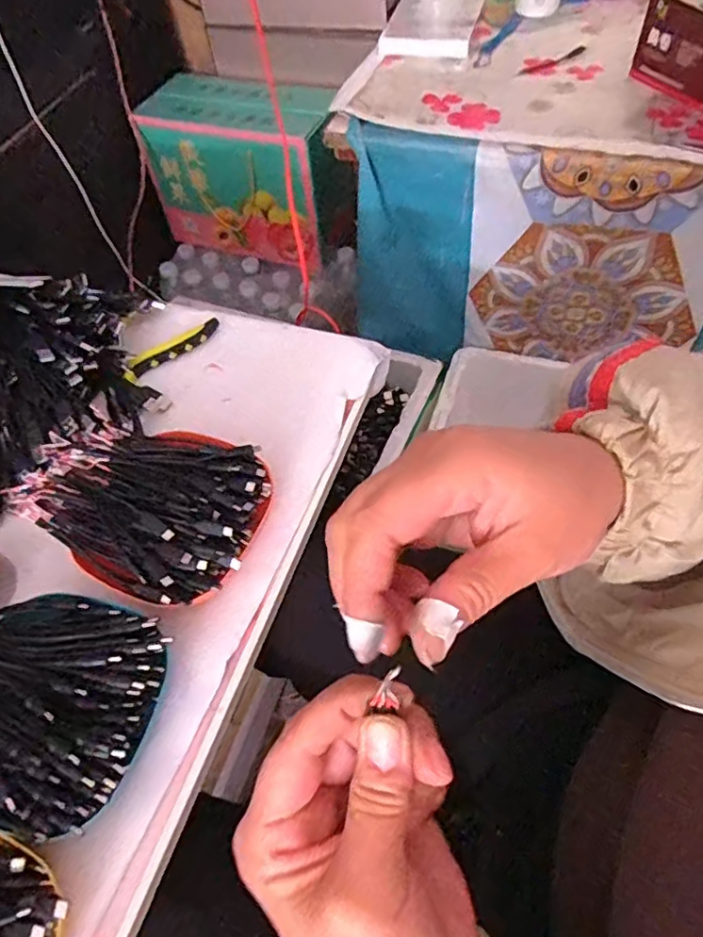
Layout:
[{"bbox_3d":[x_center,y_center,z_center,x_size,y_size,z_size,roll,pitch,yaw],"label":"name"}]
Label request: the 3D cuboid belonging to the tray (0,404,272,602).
[{"bbox_3d":[-0.157,0.022,0.452,0.181,0.045,0.128,16,59,15],"label":"tray"}]

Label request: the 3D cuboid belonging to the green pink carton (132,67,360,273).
[{"bbox_3d":[-0.174,-0.523,1.066,0.323,0.229,0.171,21,60,18],"label":"green pink carton"}]

